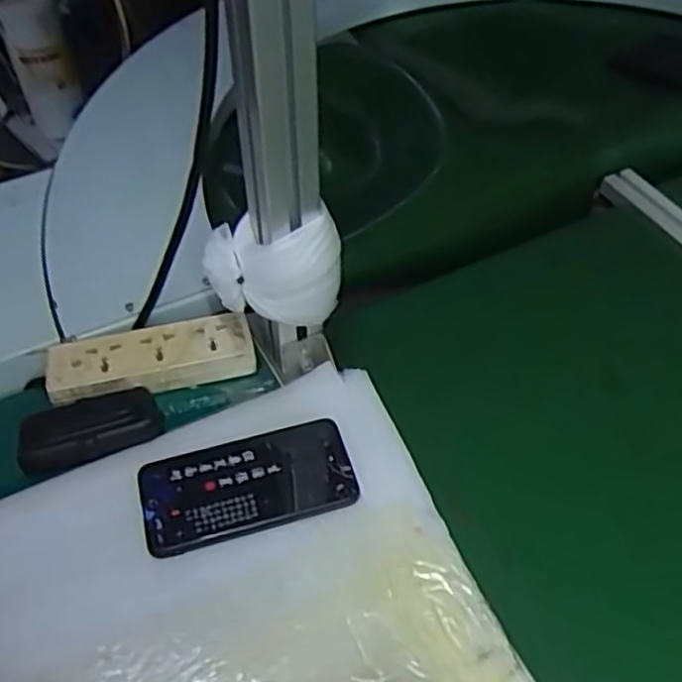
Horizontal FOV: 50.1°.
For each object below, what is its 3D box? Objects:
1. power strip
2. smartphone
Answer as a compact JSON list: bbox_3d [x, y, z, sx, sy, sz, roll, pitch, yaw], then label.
[{"bbox_3d":[-0.161,0.014,0.624,0.167,0.028,0.054,-10,50,-10],"label":"power strip"},{"bbox_3d":[-0.071,0.106,0.546,0.155,0.009,0.078,-13,50,-11],"label":"smartphone"}]

